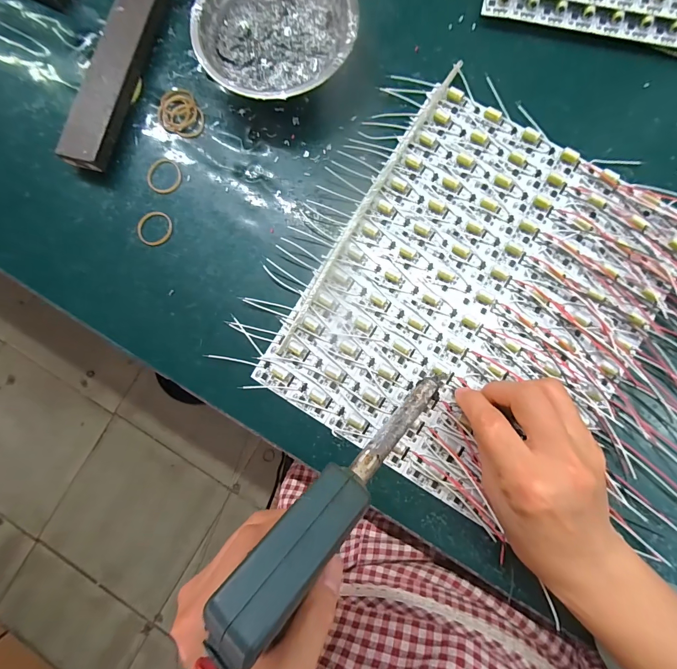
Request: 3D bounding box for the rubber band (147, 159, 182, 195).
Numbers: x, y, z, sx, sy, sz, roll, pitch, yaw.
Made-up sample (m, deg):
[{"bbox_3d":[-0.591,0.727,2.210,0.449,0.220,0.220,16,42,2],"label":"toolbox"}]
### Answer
[{"bbox_3d":[-0.150,-0.136,0.310,0.030,0.004,0.031,0,85,3],"label":"rubber band"}]

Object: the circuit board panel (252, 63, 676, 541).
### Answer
[{"bbox_3d":[0.109,-0.026,0.284,0.239,0.009,0.287,32,87,5],"label":"circuit board panel"}]

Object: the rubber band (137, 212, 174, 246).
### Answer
[{"bbox_3d":[-0.156,-0.090,0.304,0.028,0.004,0.030,0,85,3],"label":"rubber band"}]

